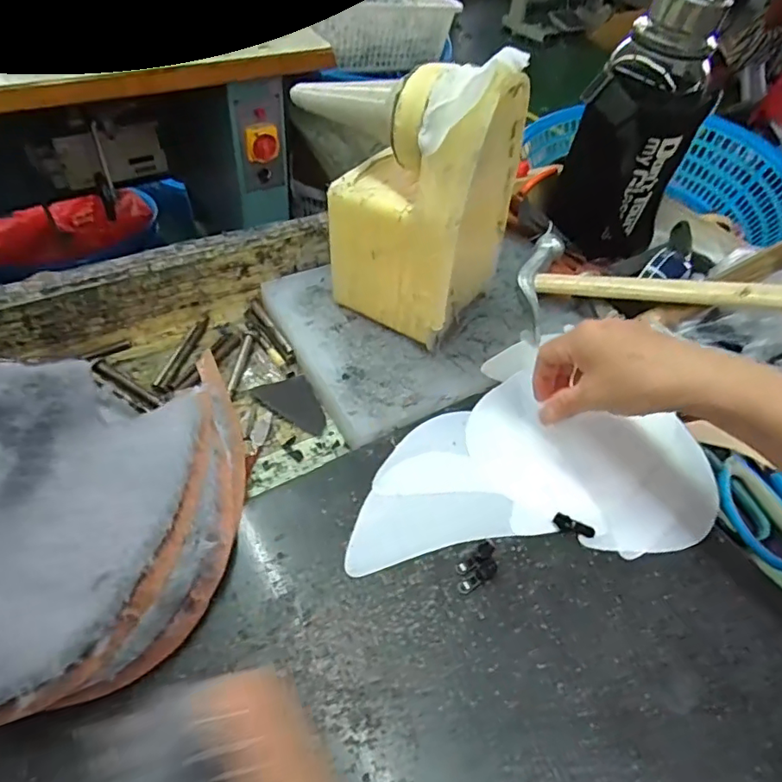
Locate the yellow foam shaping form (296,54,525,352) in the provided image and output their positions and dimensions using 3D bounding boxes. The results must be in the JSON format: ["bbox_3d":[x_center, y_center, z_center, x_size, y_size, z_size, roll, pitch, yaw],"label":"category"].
[{"bbox_3d":[0.025,-0.156,0.436,0.114,0.215,0.110,27,52,16],"label":"yellow foam shaping form"}]

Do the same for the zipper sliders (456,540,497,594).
[{"bbox_3d":[0.057,0.113,0.347,0.039,0.006,0.019,-28,58,-27],"label":"zipper sliders"}]

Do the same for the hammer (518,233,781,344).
[{"bbox_3d":[0.231,-0.087,0.473,0.236,0.024,0.137,12,47,26],"label":"hammer"}]

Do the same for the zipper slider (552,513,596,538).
[{"bbox_3d":[0.127,0.093,0.370,0.029,0.006,0.010,14,49,6],"label":"zipper slider"}]

